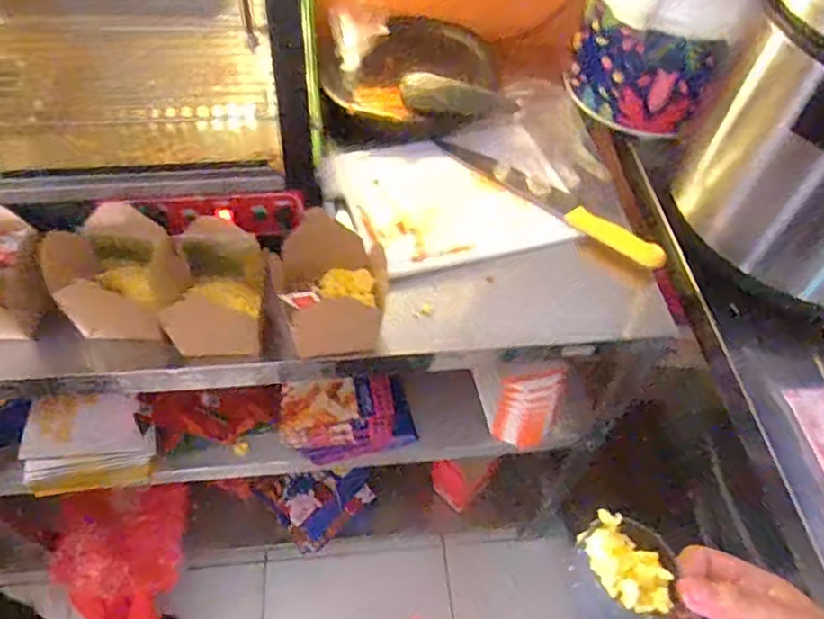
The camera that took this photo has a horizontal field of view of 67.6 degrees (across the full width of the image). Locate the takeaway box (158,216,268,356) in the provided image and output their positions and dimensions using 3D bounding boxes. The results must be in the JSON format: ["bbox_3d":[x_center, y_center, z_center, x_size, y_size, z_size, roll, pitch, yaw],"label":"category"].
[{"bbox_3d":[-0.214,-0.025,0.710,0.115,0.094,0.147,5,53,1],"label":"takeaway box"}]

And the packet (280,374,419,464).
[{"bbox_3d":[-0.098,0.173,0.941,0.199,0.129,0.067,-6,22,-6],"label":"packet"}]

